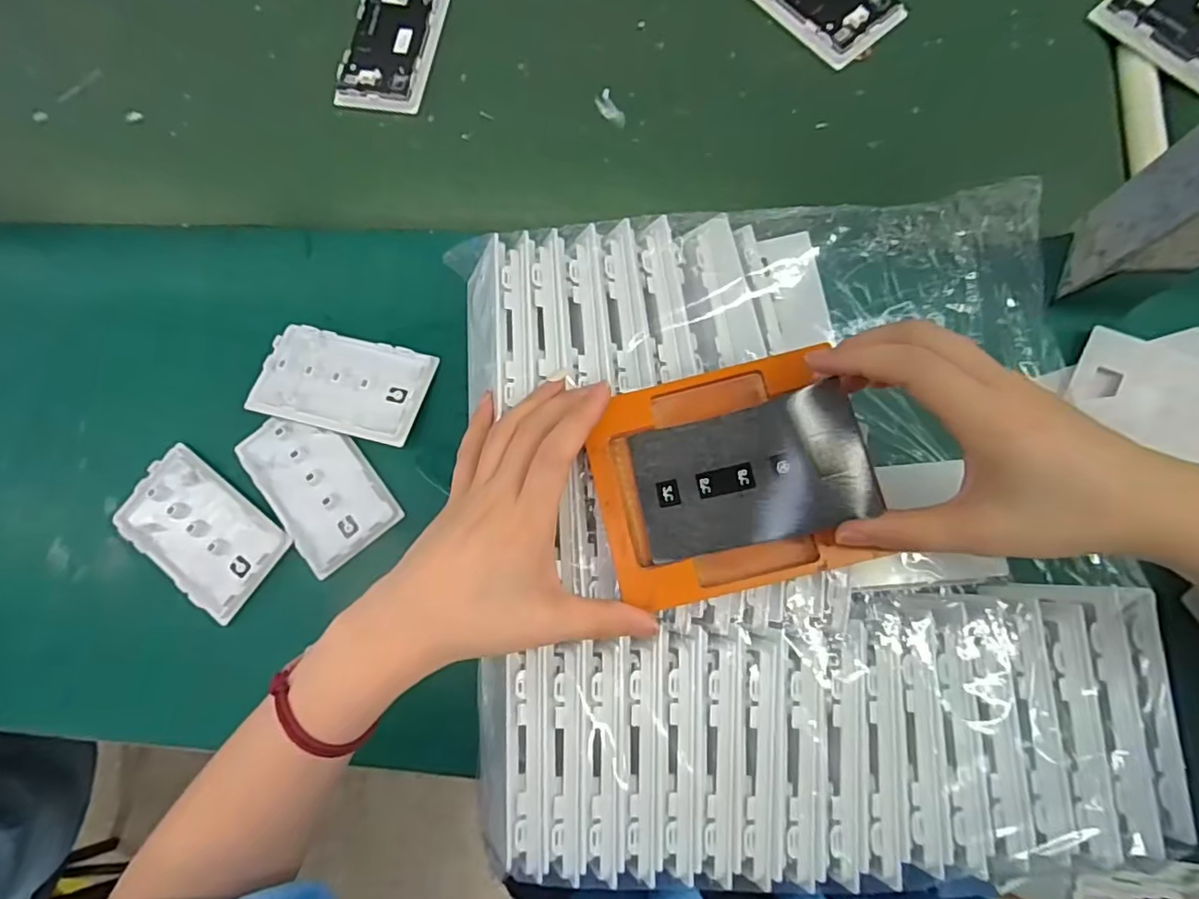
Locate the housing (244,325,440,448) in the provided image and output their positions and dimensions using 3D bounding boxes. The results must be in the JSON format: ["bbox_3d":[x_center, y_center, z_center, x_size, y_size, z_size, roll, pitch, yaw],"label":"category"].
[{"bbox_3d":[-0.162,-0.042,0.363,0.102,0.018,0.062,13,82,5],"label":"housing"}]

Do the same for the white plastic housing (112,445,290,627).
[{"bbox_3d":[-0.255,0.052,0.370,0.103,0.010,0.066,37,85,7],"label":"white plastic housing"}]

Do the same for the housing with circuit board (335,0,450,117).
[{"bbox_3d":[-0.151,-0.295,0.421,0.063,0.009,0.100,14,82,5],"label":"housing with circuit board"}]

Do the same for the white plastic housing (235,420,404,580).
[{"bbox_3d":[-0.181,0.021,0.372,0.065,0.009,0.104,-37,82,-3],"label":"white plastic housing"}]

